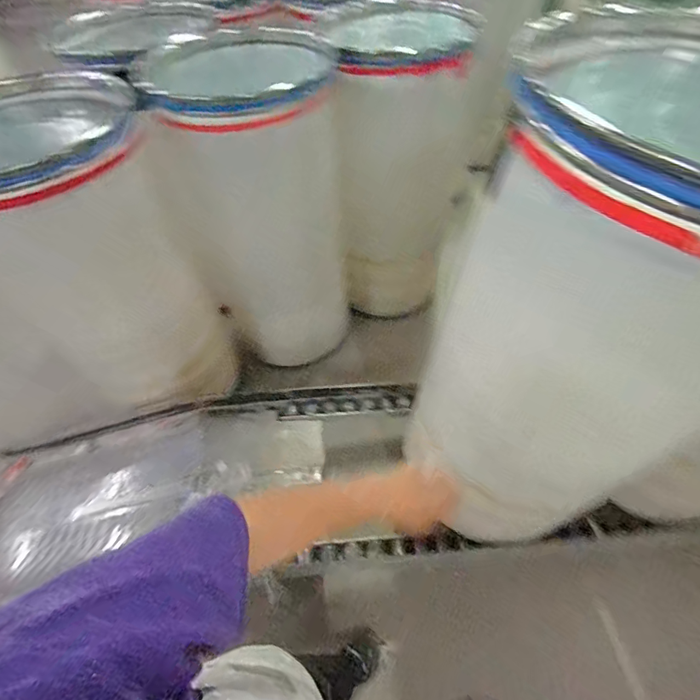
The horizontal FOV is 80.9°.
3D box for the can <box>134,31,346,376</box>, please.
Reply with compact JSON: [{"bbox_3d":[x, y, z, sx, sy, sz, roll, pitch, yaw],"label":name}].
[{"bbox_3d":[-0.307,-0.495,1.515,0.547,0.971,0.537,-1,52,2],"label":"can"}]

